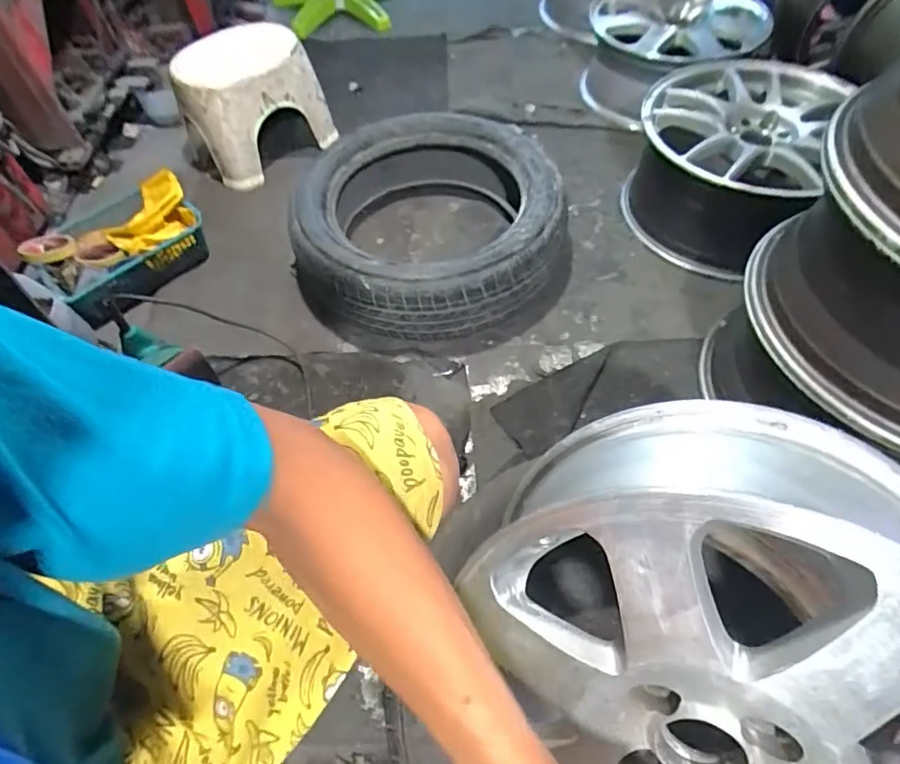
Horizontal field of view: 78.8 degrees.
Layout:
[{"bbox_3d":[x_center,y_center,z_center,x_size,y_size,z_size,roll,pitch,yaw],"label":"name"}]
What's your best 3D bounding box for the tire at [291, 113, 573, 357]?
[{"bbox_3d":[-0.048,-0.309,1.063,0.485,0.159,0.511,-9,55,-4],"label":"tire"}]

